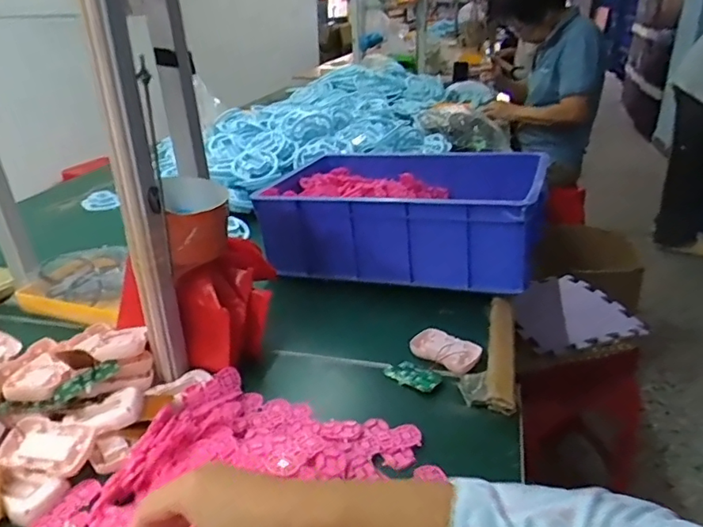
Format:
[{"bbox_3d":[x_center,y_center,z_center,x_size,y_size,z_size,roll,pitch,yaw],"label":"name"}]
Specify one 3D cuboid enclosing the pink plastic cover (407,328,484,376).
[{"bbox_3d":[0.127,0.116,0.735,0.093,0.020,0.053,19,32,35],"label":"pink plastic cover"}]

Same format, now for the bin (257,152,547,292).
[{"bbox_3d":[0.092,-0.097,0.966,0.461,0.162,0.303,10,28,22],"label":"bin"}]

